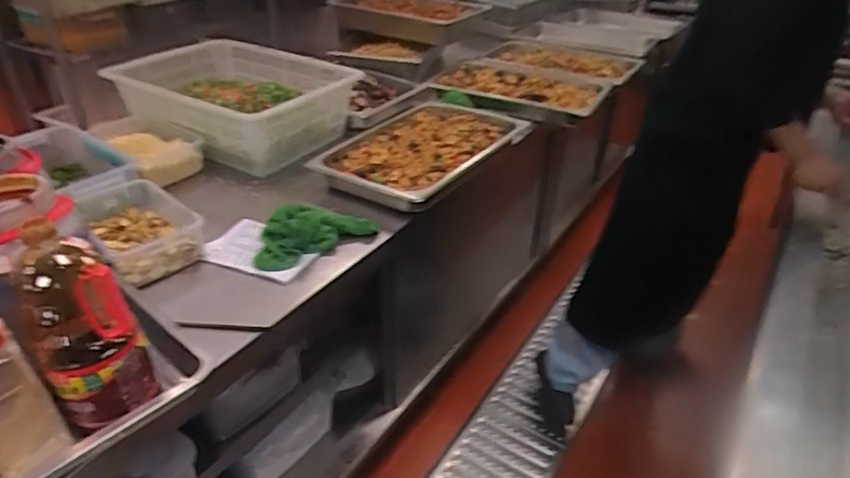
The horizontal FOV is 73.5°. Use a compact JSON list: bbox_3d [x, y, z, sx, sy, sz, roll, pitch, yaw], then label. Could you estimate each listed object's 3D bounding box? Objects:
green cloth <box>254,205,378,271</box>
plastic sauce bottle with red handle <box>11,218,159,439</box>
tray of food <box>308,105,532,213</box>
[{"bbox_3d":[-0.218,-0.020,1.091,0.234,0.065,0.105,-25,42,-33],"label":"green cloth"},{"bbox_3d":[-0.406,0.106,0.678,0.111,0.248,0.092,-27,43,-35],"label":"plastic sauce bottle with red handle"},{"bbox_3d":[-0.004,-0.227,1.371,0.343,0.064,0.493,20,38,26],"label":"tray of food"}]

